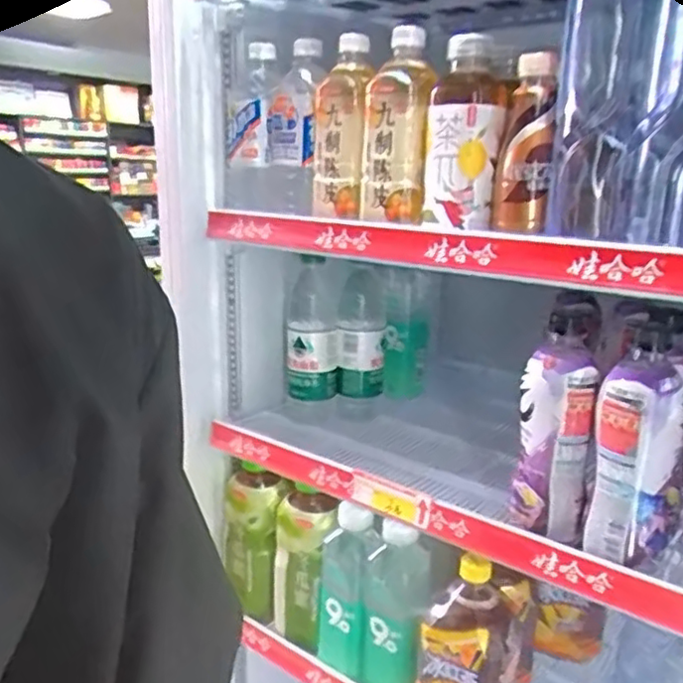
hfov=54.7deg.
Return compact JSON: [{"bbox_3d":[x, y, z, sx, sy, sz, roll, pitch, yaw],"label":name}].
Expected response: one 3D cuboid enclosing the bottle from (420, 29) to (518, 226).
[{"bbox_3d":[0.113,-0.187,0.597,0.072,0.159,0.061,4,15,10],"label":"bottle"}]

